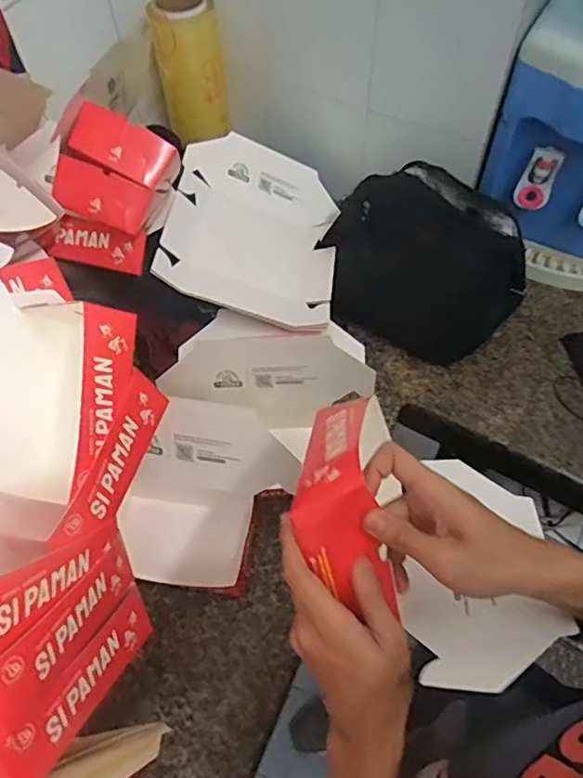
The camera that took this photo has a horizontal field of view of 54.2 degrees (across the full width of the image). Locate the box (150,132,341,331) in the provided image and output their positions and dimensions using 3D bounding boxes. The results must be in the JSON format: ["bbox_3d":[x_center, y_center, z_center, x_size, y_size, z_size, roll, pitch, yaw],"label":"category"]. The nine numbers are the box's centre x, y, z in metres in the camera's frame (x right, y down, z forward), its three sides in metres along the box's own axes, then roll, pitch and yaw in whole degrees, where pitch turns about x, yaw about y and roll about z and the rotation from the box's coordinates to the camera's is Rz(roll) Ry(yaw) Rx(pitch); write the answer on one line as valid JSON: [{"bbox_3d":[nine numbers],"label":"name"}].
[{"bbox_3d":[-0.059,-0.273,0.938,0.275,0.034,0.348,15,62,-15],"label":"box"}]

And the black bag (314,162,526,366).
[{"bbox_3d":[0.197,-0.206,0.900,0.329,0.163,0.224,27,62,17],"label":"black bag"}]

